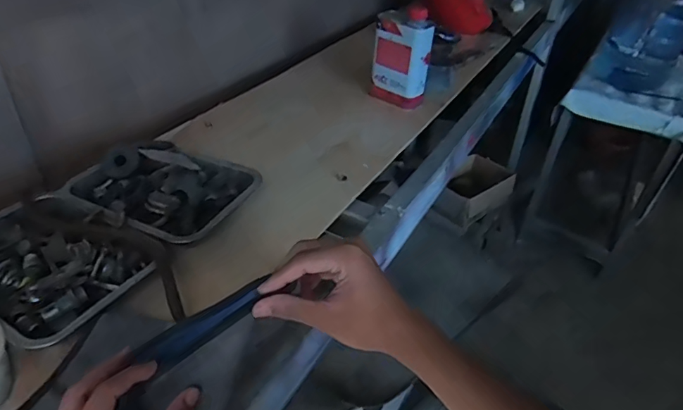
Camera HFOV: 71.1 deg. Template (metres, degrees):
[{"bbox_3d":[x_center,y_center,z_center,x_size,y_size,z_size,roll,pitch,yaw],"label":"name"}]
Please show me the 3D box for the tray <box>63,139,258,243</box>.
[{"bbox_3d":[-0.254,-0.042,0.703,0.218,0.048,0.182,22,43,23],"label":"tray"}]

